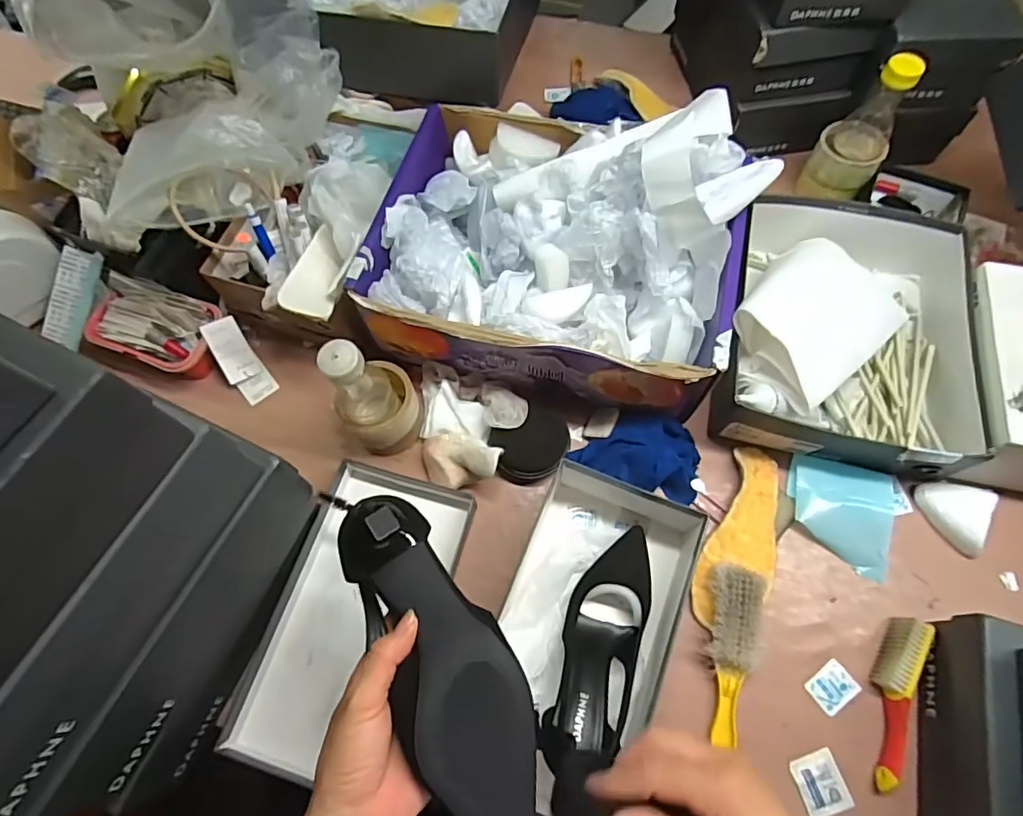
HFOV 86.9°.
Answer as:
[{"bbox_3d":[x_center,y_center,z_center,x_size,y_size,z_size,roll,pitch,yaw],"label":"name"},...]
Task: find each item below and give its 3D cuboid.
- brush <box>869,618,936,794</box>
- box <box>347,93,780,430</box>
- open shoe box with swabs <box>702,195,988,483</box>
[{"bbox_3d":[0.371,0.281,0.520,0.034,0.035,0.156,20,69,11],"label":"brush"},{"bbox_3d":[0.054,-0.196,0.640,0.405,0.180,0.321,13,68,8],"label":"box"},{"bbox_3d":[0.384,-0.103,0.638,0.261,0.103,0.330,11,68,7],"label":"open shoe box with swabs"}]

